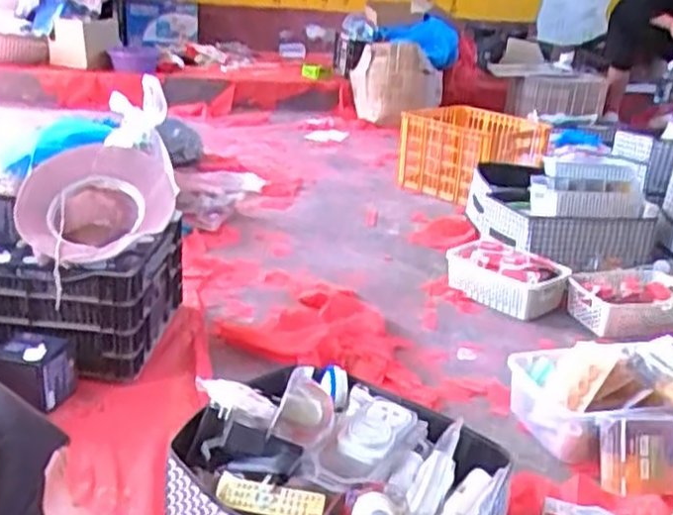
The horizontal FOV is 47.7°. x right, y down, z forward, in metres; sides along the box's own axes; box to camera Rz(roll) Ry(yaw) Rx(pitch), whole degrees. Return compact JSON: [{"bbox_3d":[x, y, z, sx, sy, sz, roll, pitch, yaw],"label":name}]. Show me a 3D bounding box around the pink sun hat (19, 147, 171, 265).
[{"bbox_3d":[-0.529,-0.099,1.709,0.324,0.190,0.356,-8,49,-9],"label":"pink sun hat"}]

